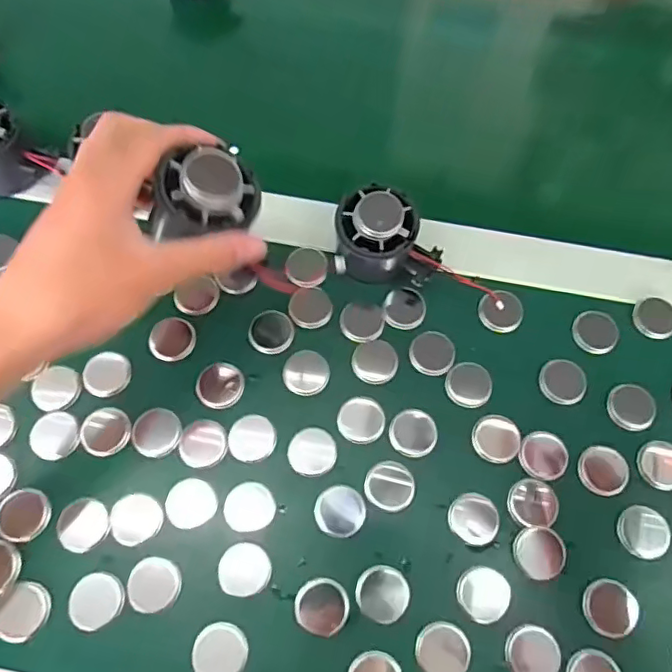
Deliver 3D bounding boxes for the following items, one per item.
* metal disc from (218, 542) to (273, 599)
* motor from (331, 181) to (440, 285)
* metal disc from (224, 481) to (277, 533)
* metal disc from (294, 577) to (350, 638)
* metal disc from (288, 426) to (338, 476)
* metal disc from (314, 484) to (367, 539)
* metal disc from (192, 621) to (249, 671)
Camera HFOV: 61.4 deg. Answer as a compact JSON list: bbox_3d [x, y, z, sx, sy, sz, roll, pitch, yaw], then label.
[{"bbox_3d":[-0.054,0.139,0.337,0.030,0.004,0.029,1,68,-2],"label":"metal disc"},{"bbox_3d":[0.036,-0.065,0.389,0.071,0.058,0.047,16,69,4],"label":"motor"},{"bbox_3d":[-0.053,0.106,0.349,0.030,0.004,0.029,1,68,-2],"label":"metal disc"},{"bbox_3d":[-0.008,0.159,0.332,0.031,0.004,0.030,1,68,-2],"label":"metal disc"},{"bbox_3d":[-0.015,0.074,0.363,0.030,0.004,0.030,1,68,-2],"label":"metal disc"},{"bbox_3d":[0.003,0.109,0.351,0.030,0.004,0.030,1,68,-2],"label":"metal disc"},{"bbox_3d":[-0.066,0.180,0.322,0.030,0.004,0.029,1,68,-2],"label":"metal disc"}]

